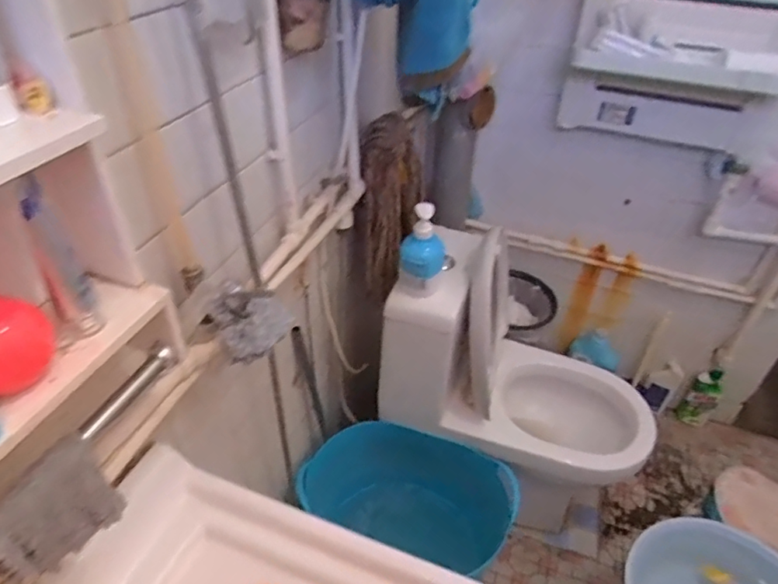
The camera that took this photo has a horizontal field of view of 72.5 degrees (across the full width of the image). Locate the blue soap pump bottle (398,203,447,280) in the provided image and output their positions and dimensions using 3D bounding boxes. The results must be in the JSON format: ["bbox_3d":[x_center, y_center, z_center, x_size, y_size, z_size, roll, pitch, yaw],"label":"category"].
[{"bbox_3d":[0.070,-0.114,1.043,0.089,0.146,0.101,7,39,6],"label":"blue soap pump bottle"}]

